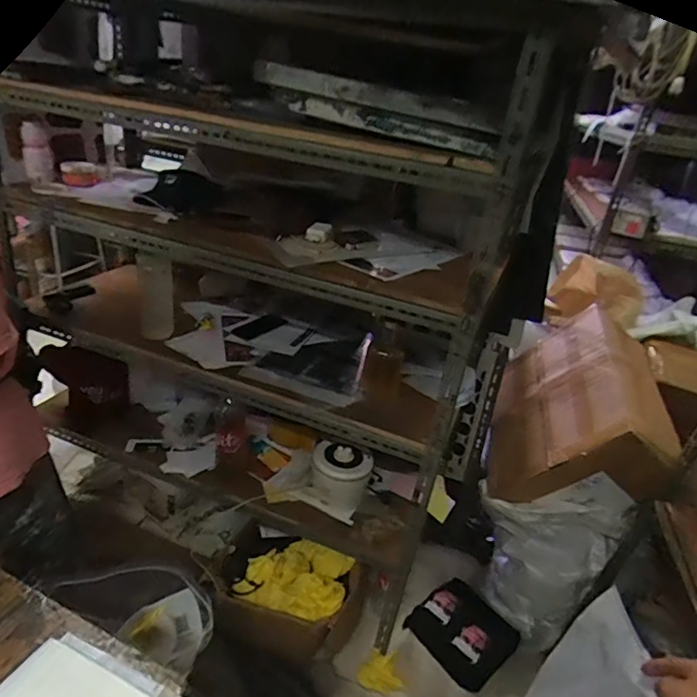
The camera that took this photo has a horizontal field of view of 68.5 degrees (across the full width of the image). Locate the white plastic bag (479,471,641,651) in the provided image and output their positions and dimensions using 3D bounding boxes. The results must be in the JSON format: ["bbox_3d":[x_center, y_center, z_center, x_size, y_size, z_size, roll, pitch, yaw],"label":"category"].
[{"bbox_3d":[0.520,0.553,1.435,0.148,0.535,0.340,-19,37,-42],"label":"white plastic bag"}]

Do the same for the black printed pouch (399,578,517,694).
[{"bbox_3d":[0.320,0.775,1.417,0.232,0.061,0.242,-16,35,-39],"label":"black printed pouch"}]

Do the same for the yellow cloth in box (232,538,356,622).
[{"bbox_3d":[-0.152,0.679,1.522,0.299,0.079,0.231,14,27,12],"label":"yellow cloth in box"}]

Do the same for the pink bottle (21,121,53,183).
[{"bbox_3d":[-0.825,-0.514,1.356,0.064,0.145,0.046,-7,30,-27],"label":"pink bottle"}]

